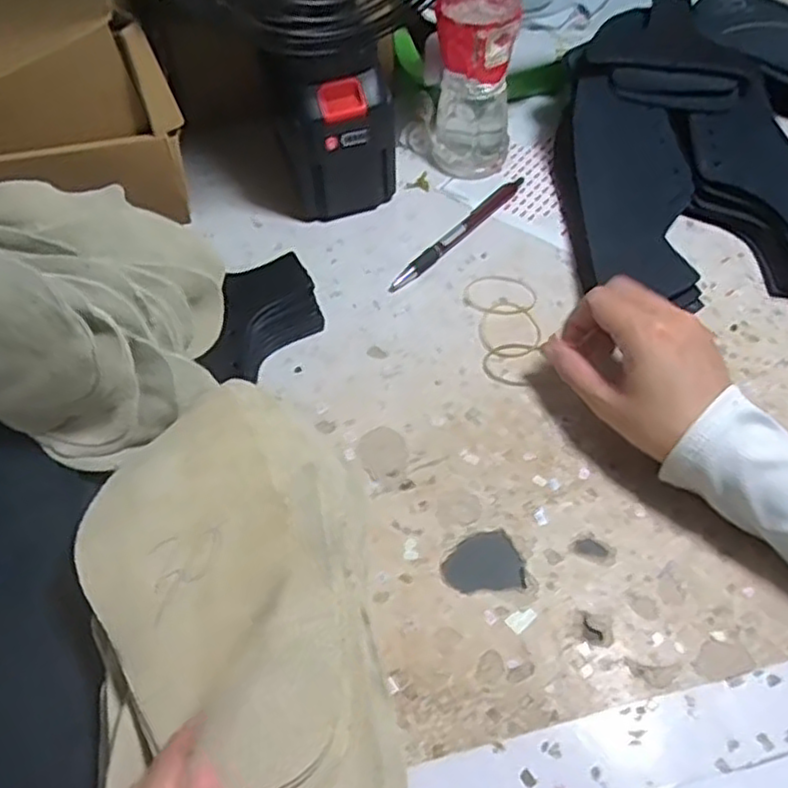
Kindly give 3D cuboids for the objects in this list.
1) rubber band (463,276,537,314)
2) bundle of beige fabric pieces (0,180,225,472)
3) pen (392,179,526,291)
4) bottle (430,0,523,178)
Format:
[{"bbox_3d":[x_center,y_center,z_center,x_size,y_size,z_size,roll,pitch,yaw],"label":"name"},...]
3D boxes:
[{"bbox_3d":[0.074,-0.070,0.491,0.050,0.004,0.035,5,56,6],"label":"rubber band"},{"bbox_3d":[-0.200,-0.053,0.385,0.203,0.110,0.140,7,56,7],"label":"bundle of beige fabric pieces"},{"bbox_3d":[0.050,-0.122,0.524,0.013,0.008,0.149,36,64,24],"label":"pen"},{"bbox_3d":[0.059,-0.237,0.491,0.058,0.196,0.059,5,56,6],"label":"bottle"}]

